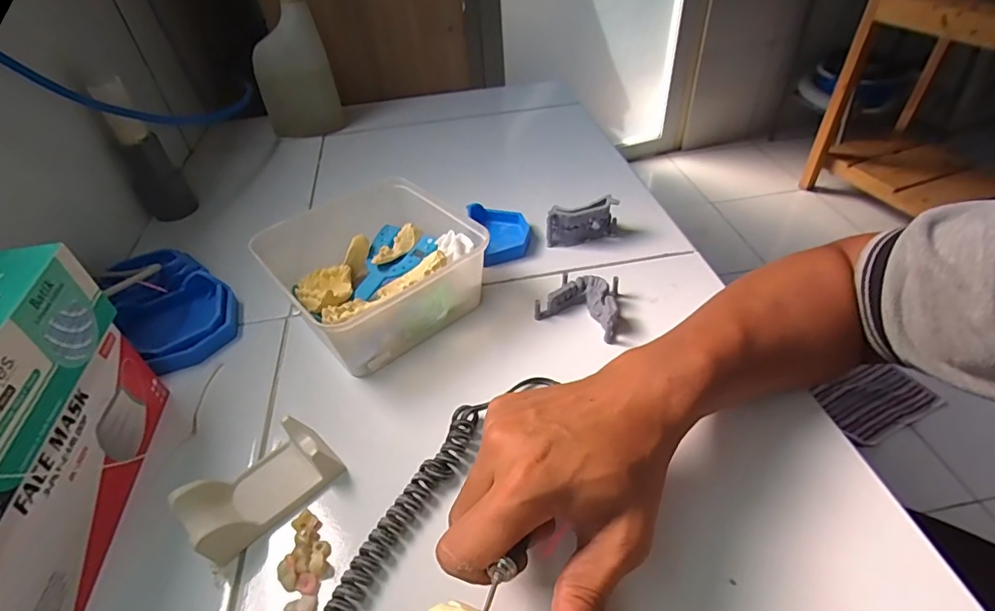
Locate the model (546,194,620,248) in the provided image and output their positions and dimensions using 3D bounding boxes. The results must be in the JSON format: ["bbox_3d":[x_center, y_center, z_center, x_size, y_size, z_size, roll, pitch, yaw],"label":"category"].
[{"bbox_3d":[0.088,-0.085,0.512,0.074,0.045,0.017,-10,43,-6],"label":"model"}]

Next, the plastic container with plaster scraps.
[{"bbox_3d":[-0.120,-0.043,0.462,0.159,0.061,0.196,-31,49,-26],"label":"plastic container with plaster scraps"}]

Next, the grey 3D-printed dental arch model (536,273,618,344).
[{"bbox_3d":[0.079,-0.005,0.442,0.069,0.027,0.058,20,48,24],"label":"grey 3D-printed dental arch model"}]

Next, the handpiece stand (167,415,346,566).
[{"bbox_3d":[-0.153,0.114,0.325,0.048,0.029,0.089,32,54,33],"label":"handpiece stand"}]

